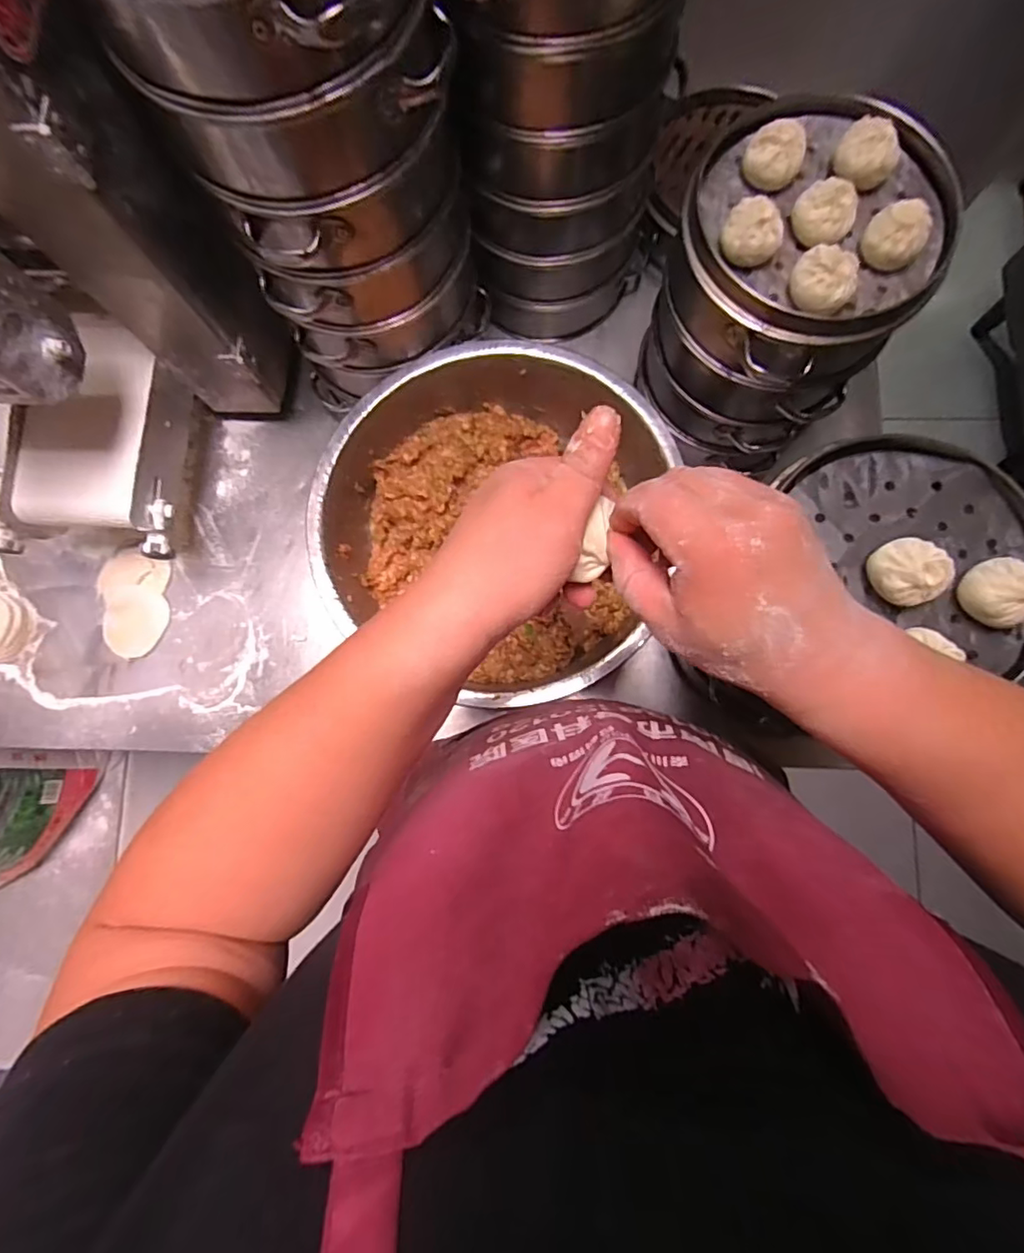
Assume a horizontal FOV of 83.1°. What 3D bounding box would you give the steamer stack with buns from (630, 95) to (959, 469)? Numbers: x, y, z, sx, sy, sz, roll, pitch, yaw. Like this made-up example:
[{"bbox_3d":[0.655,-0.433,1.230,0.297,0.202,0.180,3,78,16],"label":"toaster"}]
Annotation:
[{"bbox_3d":[0.229,-0.280,0.522,0.191,0.242,0.191,28,83,6],"label":"steamer stack with buns"}]

